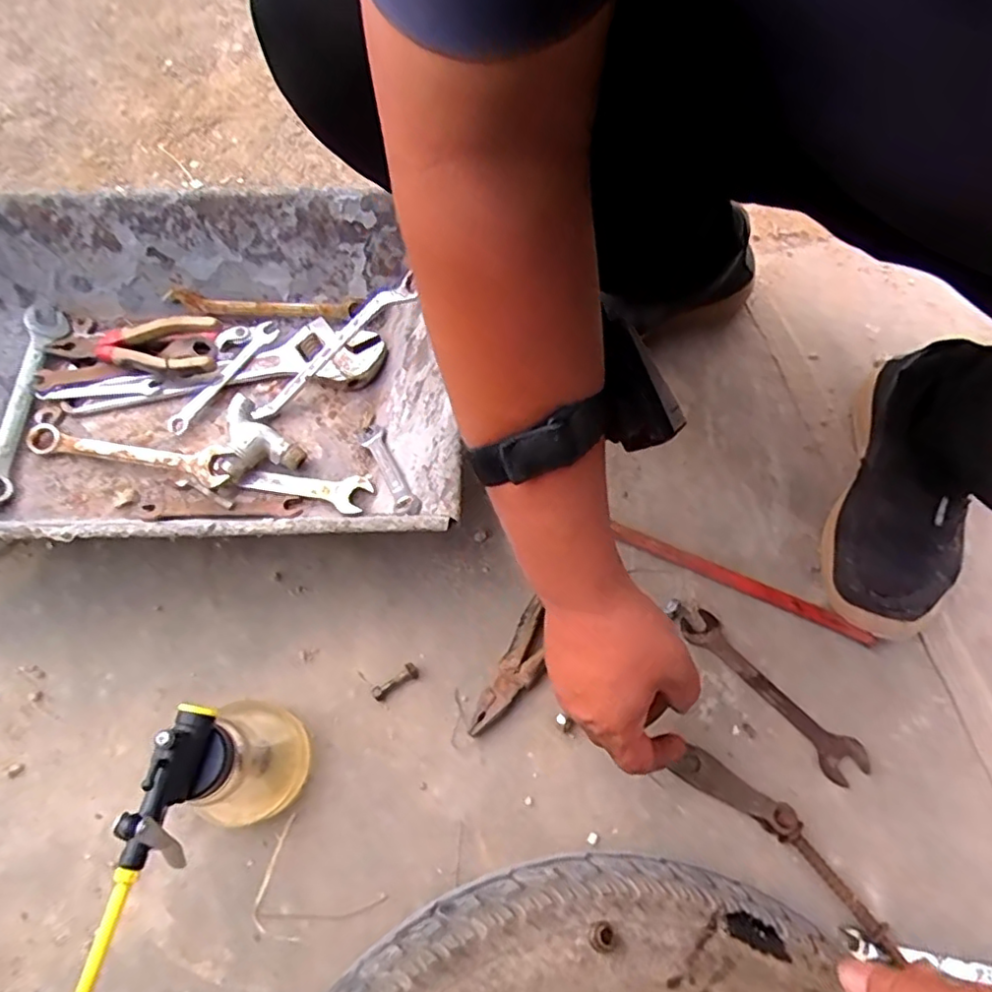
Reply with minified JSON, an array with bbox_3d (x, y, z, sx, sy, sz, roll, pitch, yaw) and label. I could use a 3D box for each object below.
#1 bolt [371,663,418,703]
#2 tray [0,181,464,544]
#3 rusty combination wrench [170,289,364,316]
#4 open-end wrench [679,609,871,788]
[{"bbox_3d":[-0.078,0.144,0.478,0.037,0.011,0.012,-31,69,-15],"label":"bolt"},{"bbox_3d":[-0.266,-0.094,0.521,0.469,0.117,0.311,-1,65,-2],"label":"tray"},{"bbox_3d":[-0.216,-0.181,0.592,0.175,0.020,0.016,2,65,0],"label":"rusty combination wrench"},{"bbox_3d":[0.213,0.152,0.479,0.163,0.011,0.034,42,70,16],"label":"open-end wrench"}]

